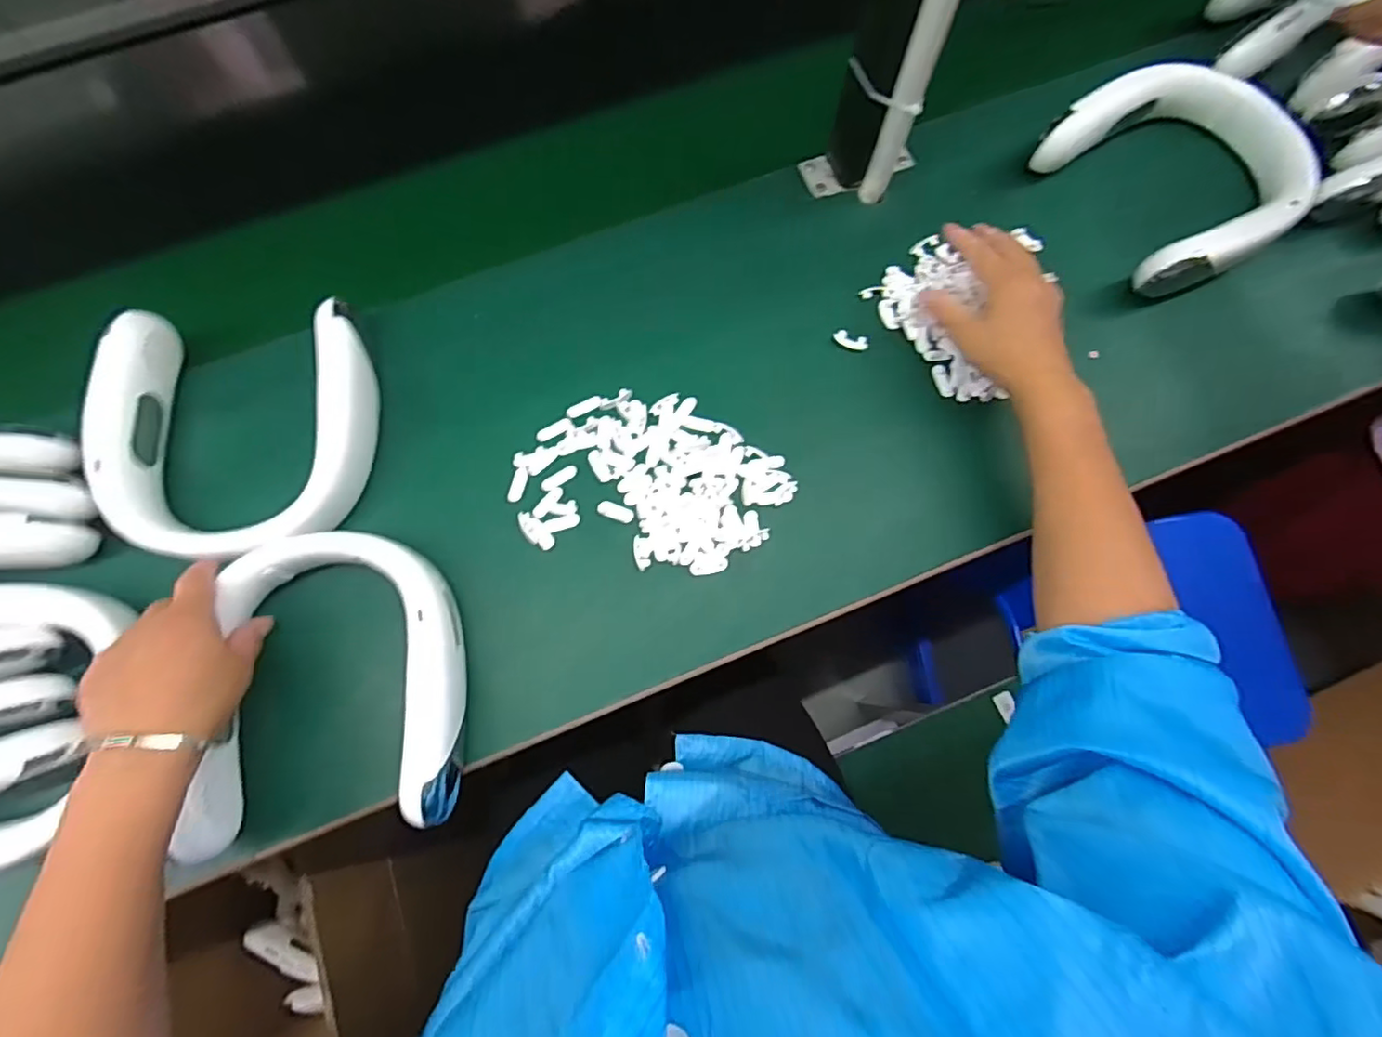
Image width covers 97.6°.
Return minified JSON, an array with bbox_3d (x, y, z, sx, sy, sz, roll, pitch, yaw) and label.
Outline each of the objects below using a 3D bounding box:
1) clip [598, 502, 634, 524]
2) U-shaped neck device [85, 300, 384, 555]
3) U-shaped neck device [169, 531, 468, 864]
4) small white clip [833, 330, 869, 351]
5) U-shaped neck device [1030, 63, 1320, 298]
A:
[{"bbox_3d":[-0.059,-0.005,0.473,0.029,0.004,0.011,23,77,4],"label":"clip"},{"bbox_3d":[-0.346,-0.065,0.462,0.196,0.046,0.198,-4,76,-3],"label":"U-shaped neck device"},{"bbox_3d":[-0.242,0.109,0.417,0.162,0.040,0.202,-4,76,-2],"label":"U-shaped neck device"},{"bbox_3d":[0.135,-0.150,0.512,0.030,0.008,0.012,24,77,4],"label":"small white clip"},{"bbox_3d":[0.425,-0.302,0.520,0.188,0.043,0.184,-28,79,-8],"label":"U-shaped neck device"}]

